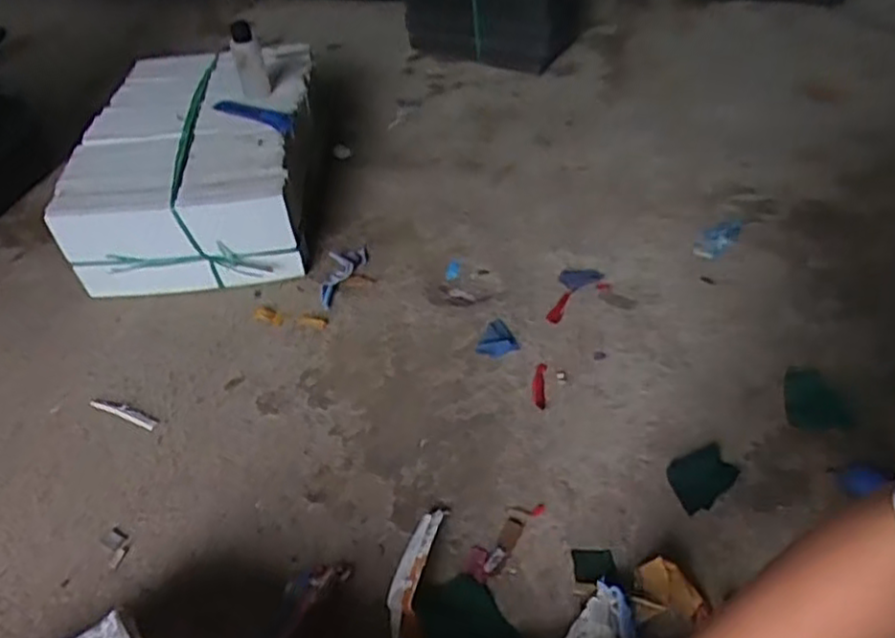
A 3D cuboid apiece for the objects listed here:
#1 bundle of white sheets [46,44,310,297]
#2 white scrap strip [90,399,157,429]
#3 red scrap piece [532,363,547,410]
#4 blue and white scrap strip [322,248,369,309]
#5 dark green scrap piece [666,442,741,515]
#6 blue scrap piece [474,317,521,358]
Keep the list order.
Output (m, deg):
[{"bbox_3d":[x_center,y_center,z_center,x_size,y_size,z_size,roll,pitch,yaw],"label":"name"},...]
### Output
[{"bbox_3d":[-0.328,-0.216,0.964,0.272,0.146,0.399,-5,44,1],"label":"bundle of white sheets"},{"bbox_3d":[-0.346,0.099,0.744,0.087,0.004,0.014,15,48,21],"label":"white scrap strip"},{"bbox_3d":[0.097,0.070,0.734,0.014,0.004,0.059,2,44,8],"label":"red scrap piece"},{"bbox_3d":[-0.134,-0.056,0.874,0.043,0.014,0.104,3,45,10],"label":"blue and white scrap strip"},{"bbox_3d":[0.236,0.142,0.641,0.074,0.012,0.047,-27,47,-20],"label":"dark green scrap piece"},{"bbox_3d":[0.051,0.023,0.785,0.046,0.006,0.046,-21,46,-15],"label":"blue scrap piece"}]

